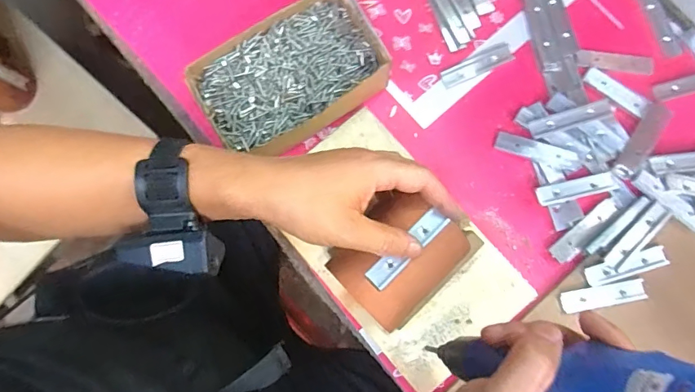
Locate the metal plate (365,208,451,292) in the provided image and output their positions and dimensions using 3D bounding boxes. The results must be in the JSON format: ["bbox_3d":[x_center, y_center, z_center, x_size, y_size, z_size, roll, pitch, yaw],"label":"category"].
[{"bbox_3d":[0.048,0.042,0.369,0.079,0.006,0.019,-43,81,-8],"label":"metal plate"}]

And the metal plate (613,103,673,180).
[{"bbox_3d":[0.294,-0.054,0.461,0.022,0.004,0.085,32,84,15],"label":"metal plate"}]

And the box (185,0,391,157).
[{"bbox_3d":[-0.054,-0.113,0.455,0.174,0.048,0.113,-34,83,-4],"label":"box"}]

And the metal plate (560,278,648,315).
[{"bbox_3d":[0.239,0.095,0.436,0.079,0.004,0.020,-11,82,-1],"label":"metal plate"}]

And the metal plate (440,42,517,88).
[{"bbox_3d":[0.136,-0.137,0.487,0.079,0.006,0.022,-25,82,-3],"label":"metal plate"}]

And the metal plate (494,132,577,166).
[{"bbox_3d":[0.189,-0.047,0.464,0.078,0.004,0.018,16,91,13],"label":"metal plate"}]

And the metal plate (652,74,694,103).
[{"bbox_3d":[0.358,-0.117,0.475,0.082,0.006,0.019,-15,82,-2],"label":"metal plate"}]

